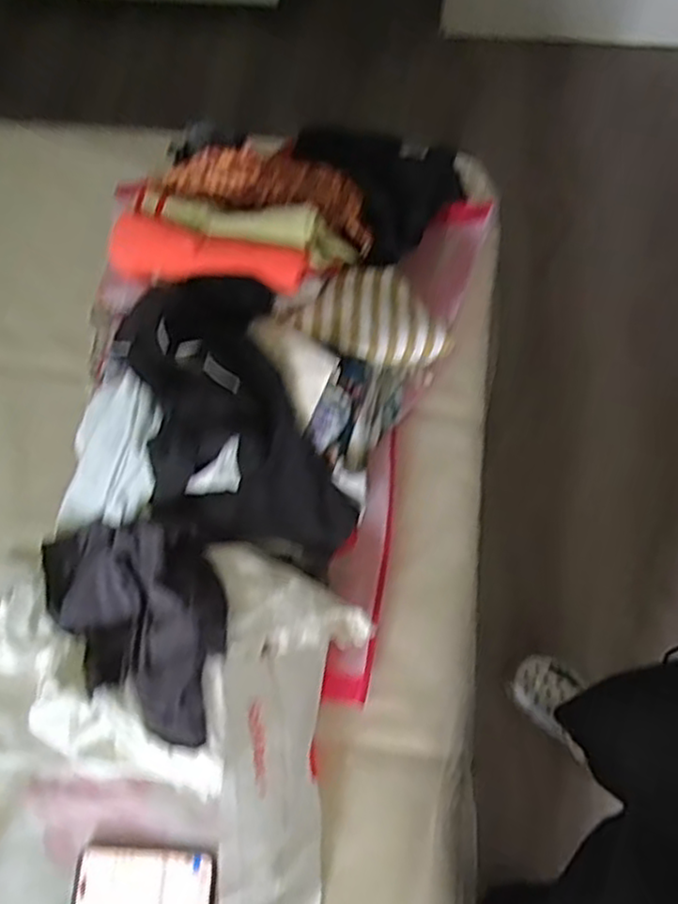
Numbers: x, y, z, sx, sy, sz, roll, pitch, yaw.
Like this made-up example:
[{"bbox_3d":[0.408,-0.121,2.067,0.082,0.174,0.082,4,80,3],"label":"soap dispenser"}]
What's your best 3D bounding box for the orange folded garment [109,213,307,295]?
[{"bbox_3d":[-0.161,-0.235,0.848,0.254,0.064,0.067,18,70,10],"label":"orange folded garment"}]

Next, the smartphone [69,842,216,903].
[{"bbox_3d":[-0.211,0.468,0.758,0.152,0.013,0.078,2,68,3],"label":"smartphone"}]

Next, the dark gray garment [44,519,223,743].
[{"bbox_3d":[-0.243,0.192,0.798,0.249,0.112,0.229,6,68,5],"label":"dark gray garment"}]

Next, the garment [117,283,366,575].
[{"bbox_3d":[-0.136,-0.042,0.824,0.203,0.140,0.362,-21,68,-6],"label":"garment"}]

